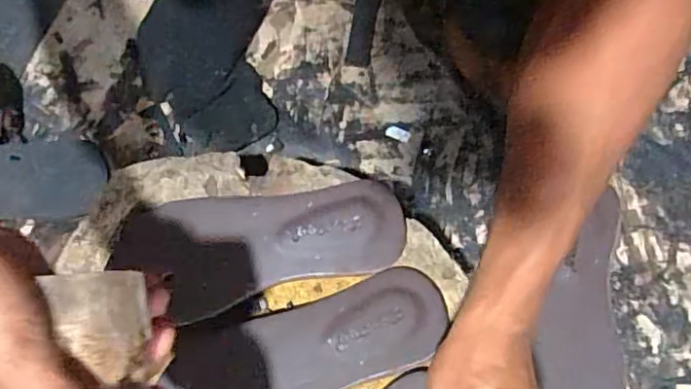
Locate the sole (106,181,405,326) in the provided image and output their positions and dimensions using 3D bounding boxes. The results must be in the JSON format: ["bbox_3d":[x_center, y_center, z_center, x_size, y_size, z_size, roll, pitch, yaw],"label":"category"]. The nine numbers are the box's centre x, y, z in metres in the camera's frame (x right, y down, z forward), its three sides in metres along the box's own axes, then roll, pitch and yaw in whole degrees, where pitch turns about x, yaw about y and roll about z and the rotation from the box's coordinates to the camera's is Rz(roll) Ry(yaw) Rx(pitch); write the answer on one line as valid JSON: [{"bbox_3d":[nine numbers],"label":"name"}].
[{"bbox_3d":[-0.067,0.042,0.448,0.218,0.018,0.088,-6,73,-2],"label":"sole"}]

